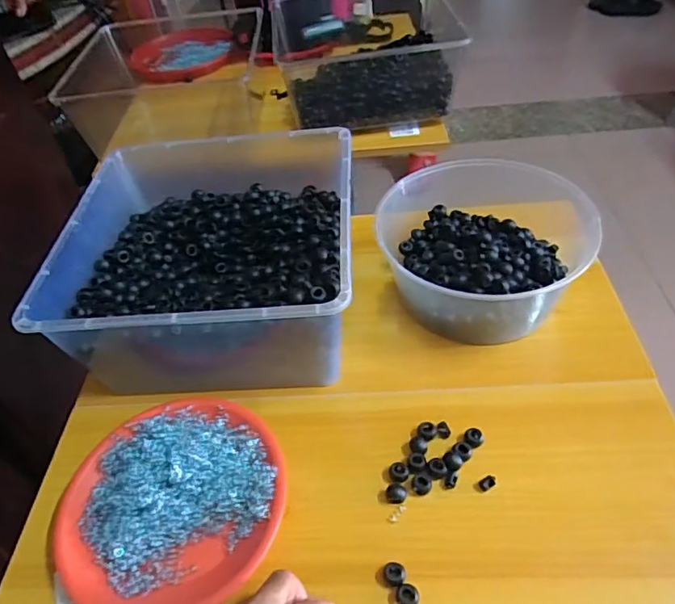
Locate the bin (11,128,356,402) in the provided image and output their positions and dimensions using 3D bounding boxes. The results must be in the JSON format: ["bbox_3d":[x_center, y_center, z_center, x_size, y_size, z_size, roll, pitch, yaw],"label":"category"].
[{"bbox_3d":[-0.132,-0.048,0.606,0.302,0.147,0.303,-4,47,4],"label":"bin"}]

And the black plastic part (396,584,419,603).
[{"bbox_3d":[0.055,0.231,0.413,0.017,0.010,0.017,-4,47,4],"label":"black plastic part"}]

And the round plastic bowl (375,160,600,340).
[{"bbox_3d":[0.159,-0.064,0.592,0.208,0.105,0.198,-4,47,4],"label":"round plastic bowl"}]

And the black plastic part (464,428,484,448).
[{"bbox_3d":[0.128,0.127,0.494,0.018,0.008,0.017,-4,47,4],"label":"black plastic part"}]

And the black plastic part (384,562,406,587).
[{"bbox_3d":[0.046,0.220,0.426,0.017,0.011,0.016,-4,47,4],"label":"black plastic part"}]

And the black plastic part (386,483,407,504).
[{"bbox_3d":[0.052,0.170,0.467,0.018,0.010,0.016,9,49,15],"label":"black plastic part"}]

